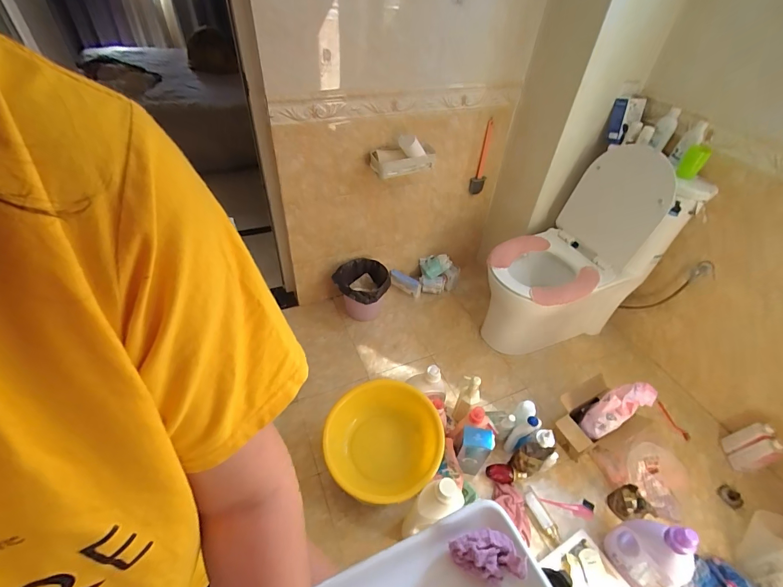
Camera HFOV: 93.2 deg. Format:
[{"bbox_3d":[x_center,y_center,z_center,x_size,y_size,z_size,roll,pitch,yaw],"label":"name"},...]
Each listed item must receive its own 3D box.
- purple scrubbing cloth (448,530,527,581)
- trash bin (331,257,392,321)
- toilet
[{"bbox_3d":[0.128,0.357,0.506,0.094,0.050,0.051,6,44,2],"label":"purple scrubbing cloth"},{"bbox_3d":[-0.130,0.004,1.752,0.241,0.264,0.241,2,44,-2],"label":"trash bin"},{"bbox_3d":[0.714,-0.121,1.571,0.622,0.843,0.409,-14,47,-18],"label":"toilet"}]

